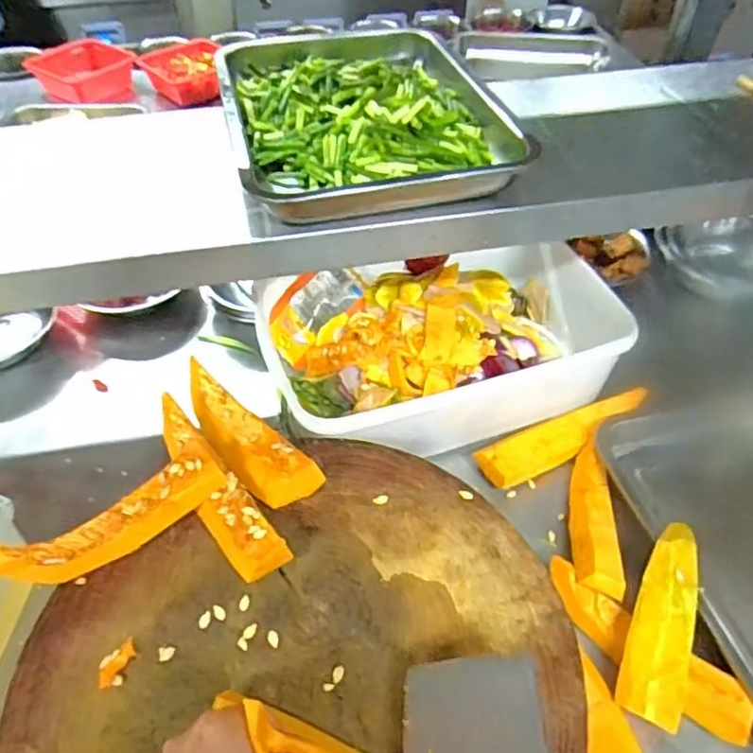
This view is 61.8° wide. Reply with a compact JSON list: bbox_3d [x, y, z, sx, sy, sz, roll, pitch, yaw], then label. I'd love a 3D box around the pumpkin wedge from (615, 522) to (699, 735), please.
[{"bbox_3d":[0.240,0.199,0.524,0.046,0.025,0.162,17,63,15],"label":"pumpkin wedge"}]

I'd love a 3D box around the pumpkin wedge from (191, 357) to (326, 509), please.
[{"bbox_3d":[-0.120,0.051,0.561,0.053,0.040,0.179,-34,56,-27],"label":"pumpkin wedge"}]

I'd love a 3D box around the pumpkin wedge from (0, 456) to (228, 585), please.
[{"bbox_3d":[-0.204,0.114,0.492,0.171,0.042,0.034,-25,52,-21],"label":"pumpkin wedge"}]

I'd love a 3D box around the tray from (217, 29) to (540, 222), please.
[{"bbox_3d":[-0.021,-0.283,0.642,0.250,0.052,0.334,-10,48,-9],"label":"tray"}]

